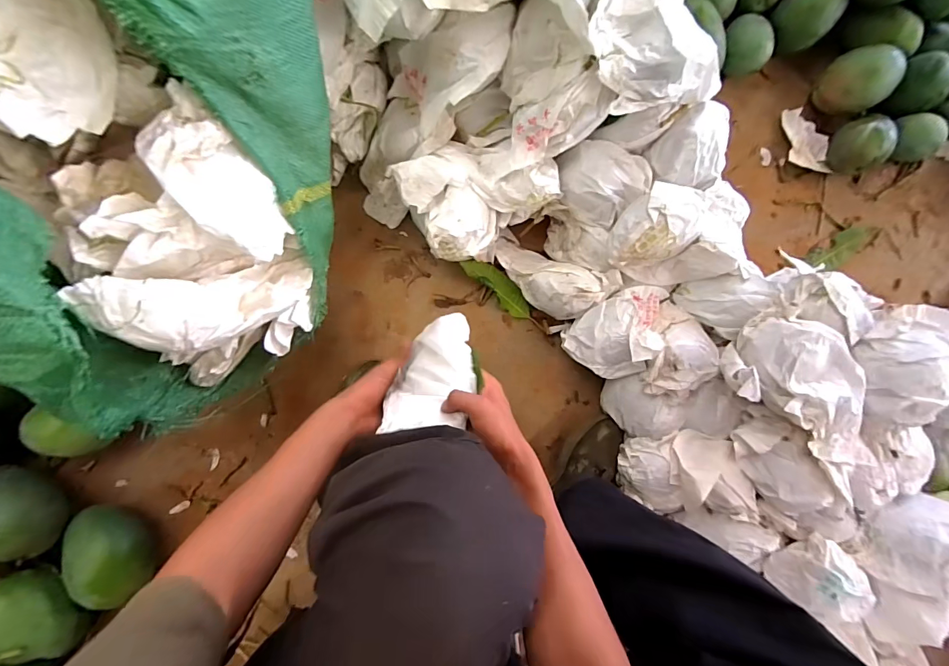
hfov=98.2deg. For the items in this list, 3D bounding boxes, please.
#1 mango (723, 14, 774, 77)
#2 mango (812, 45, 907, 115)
[{"bbox_3d":[0.503,-0.546,0.760,0.069,0.062,0.103,5,86,-8],"label":"mango"},{"bbox_3d":[0.734,-0.484,0.786,0.094,0.091,0.110,-30,92,-9],"label":"mango"}]

